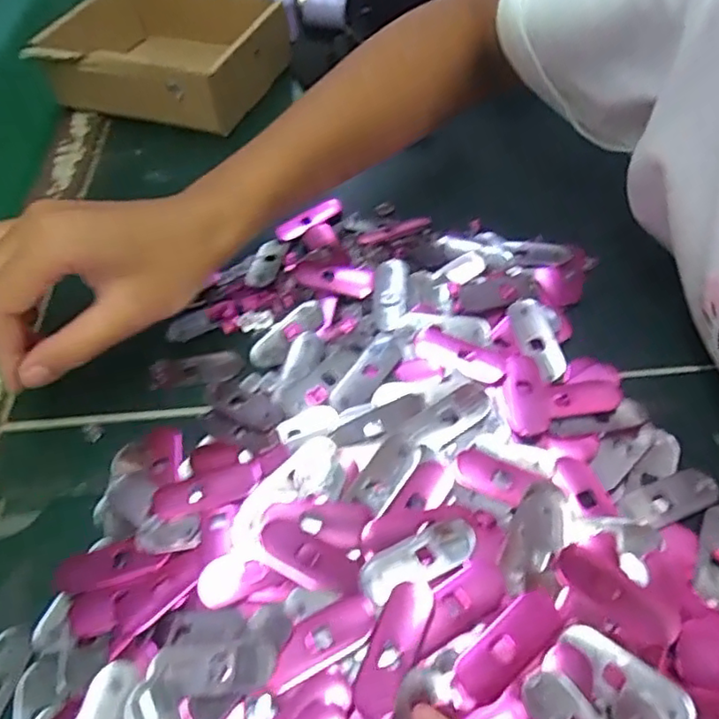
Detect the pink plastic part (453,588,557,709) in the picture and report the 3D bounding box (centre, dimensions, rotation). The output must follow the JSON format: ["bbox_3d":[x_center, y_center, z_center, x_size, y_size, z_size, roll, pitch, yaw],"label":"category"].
[{"bbox_3d":[0.056,0.107,0.226,0.049,0.004,0.017,-35,57,-20],"label":"pink plastic part"}]

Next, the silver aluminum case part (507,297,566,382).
[{"bbox_3d":[0.094,-0.012,0.319,0.019,0.006,0.048,-15,52,-6],"label":"silver aluminum case part"}]

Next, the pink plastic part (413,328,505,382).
[{"bbox_3d":[0.052,-0.003,0.317,0.048,0.008,0.018,25,59,23],"label":"pink plastic part"}]

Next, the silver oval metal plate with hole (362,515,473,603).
[{"bbox_3d":[0.024,0.082,0.249,0.051,0.004,0.019,-23,54,-12],"label":"silver oval metal plate with hole"}]

